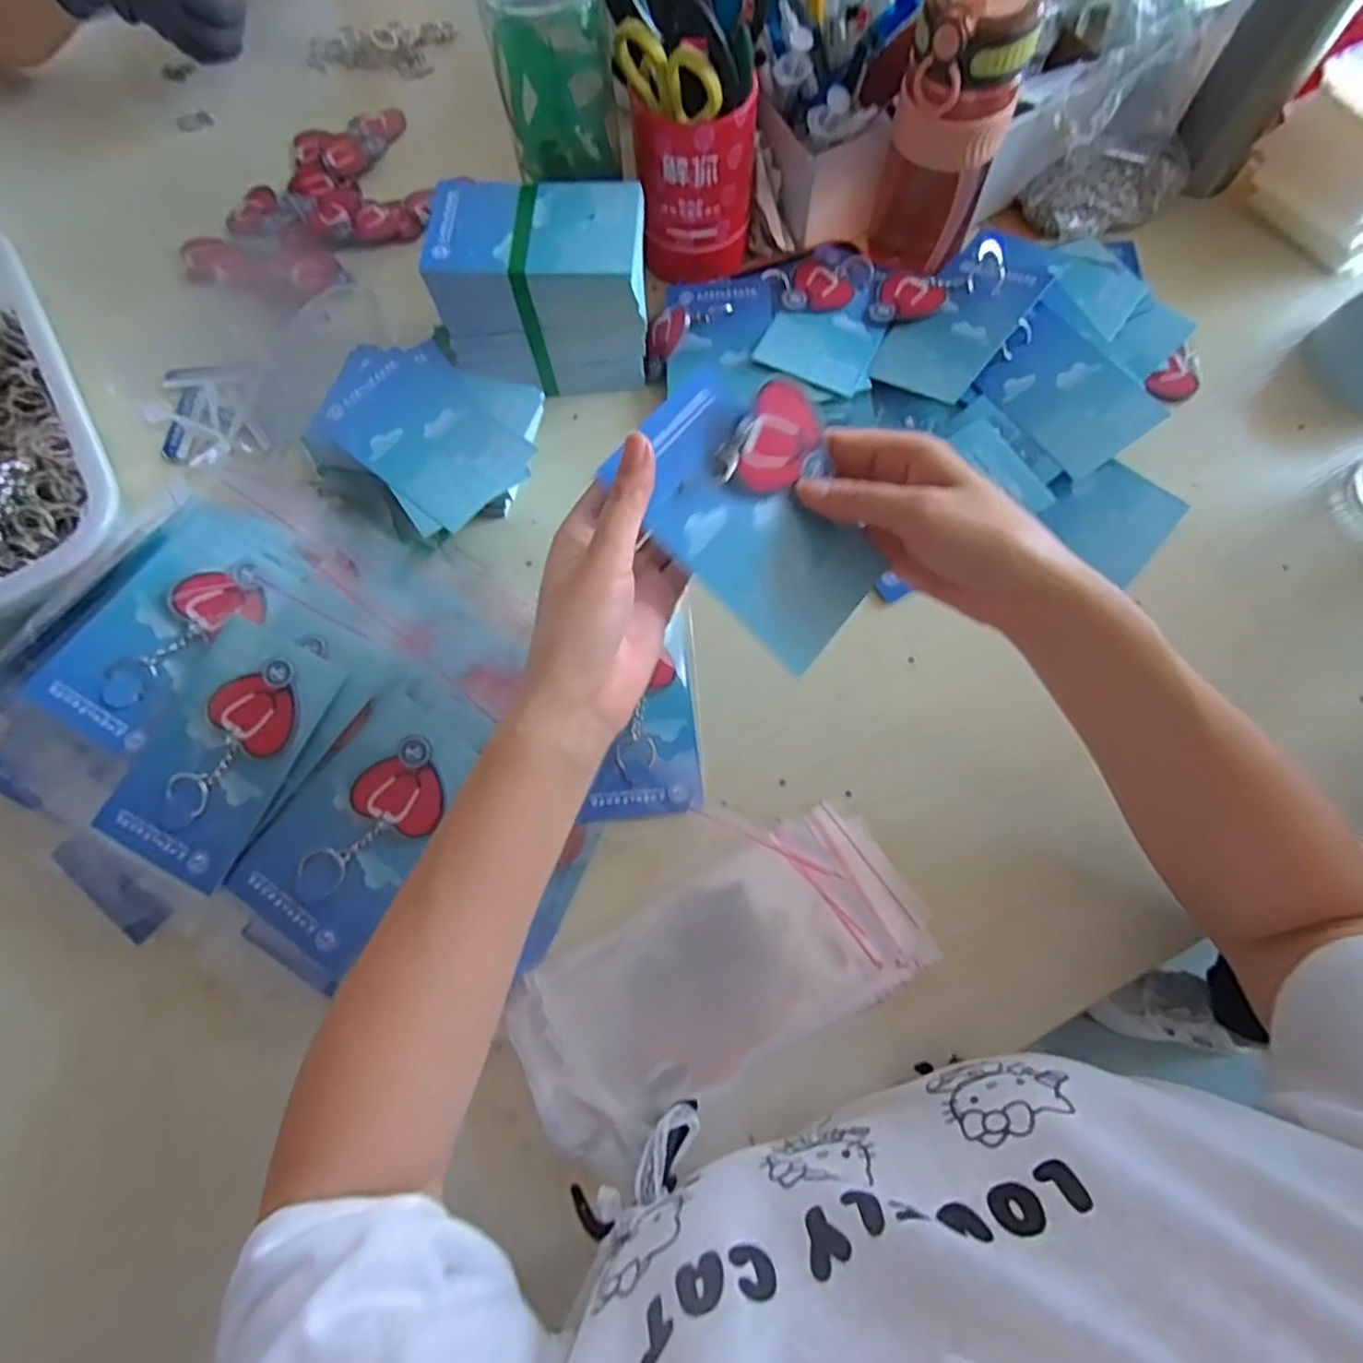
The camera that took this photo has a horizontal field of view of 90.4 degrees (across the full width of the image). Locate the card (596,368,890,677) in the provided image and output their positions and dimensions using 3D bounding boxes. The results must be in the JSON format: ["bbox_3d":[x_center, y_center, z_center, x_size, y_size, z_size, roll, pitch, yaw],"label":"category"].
[{"bbox_3d":[0.040,-0.082,0.322,0.130,0.012,0.092,44,85,-11],"label":"card"}]

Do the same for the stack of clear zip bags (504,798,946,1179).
[{"bbox_3d":[0.024,0.164,0.379,0.229,0.014,0.104,-28,73,-8],"label":"stack of clear zip bags"}]

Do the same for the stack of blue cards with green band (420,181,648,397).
[{"bbox_3d":[-0.094,-0.273,0.480,0.136,0.099,0.091,-5,71,0],"label":"stack of blue cards with green band"}]

